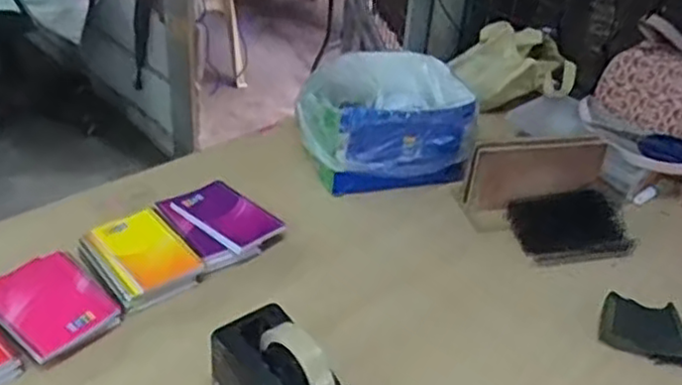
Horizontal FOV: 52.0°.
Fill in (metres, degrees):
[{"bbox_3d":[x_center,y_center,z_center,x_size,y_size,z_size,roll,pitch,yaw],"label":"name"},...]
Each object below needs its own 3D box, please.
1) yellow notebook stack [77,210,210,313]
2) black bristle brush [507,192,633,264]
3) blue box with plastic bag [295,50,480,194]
[{"bbox_3d":[-0.242,0.073,0.846,0.103,0.031,0.151,-23,44,-34],"label":"yellow notebook stack"},{"bbox_3d":[0.322,0.042,0.980,0.163,0.030,0.118,-6,37,-16],"label":"black bristle brush"},{"bbox_3d":[0.060,-0.109,1.061,0.244,0.130,0.209,-6,37,-16],"label":"blue box with plastic bag"}]

